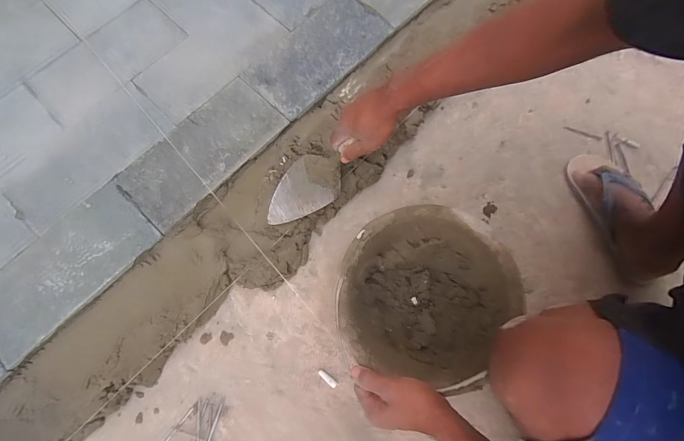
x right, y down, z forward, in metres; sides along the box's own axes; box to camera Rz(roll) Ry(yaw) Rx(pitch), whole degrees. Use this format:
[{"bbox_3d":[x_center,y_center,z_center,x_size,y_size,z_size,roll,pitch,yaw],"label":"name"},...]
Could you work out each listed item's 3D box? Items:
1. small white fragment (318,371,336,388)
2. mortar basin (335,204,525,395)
[{"bbox_3d":[-0.025,0.271,0.593,0.037,0.006,0.011,38,78,11],"label":"small white fragment"},{"bbox_3d":[0.116,0.118,0.546,0.228,0.178,0.236,-2,69,5],"label":"mortar basin"}]

